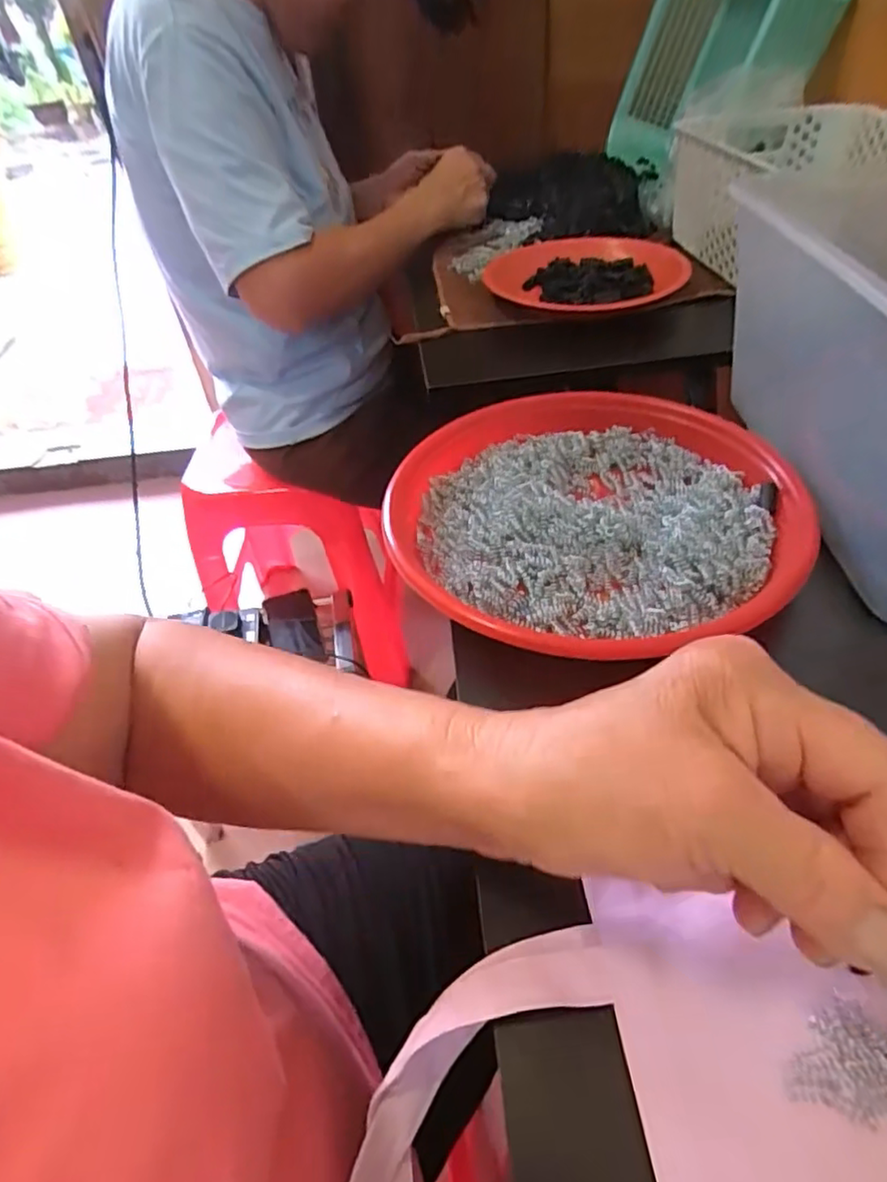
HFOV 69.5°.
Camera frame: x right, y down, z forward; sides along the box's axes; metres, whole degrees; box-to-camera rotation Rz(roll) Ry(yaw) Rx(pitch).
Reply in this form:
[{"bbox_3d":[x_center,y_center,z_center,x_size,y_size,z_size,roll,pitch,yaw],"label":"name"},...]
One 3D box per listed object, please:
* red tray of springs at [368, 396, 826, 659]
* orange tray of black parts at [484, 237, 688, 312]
[{"bbox_3d":[0.088,-0.052,0.387,0.237,0.026,0.218,-9,45,-5],"label":"red tray of springs"},{"bbox_3d":[0.140,-0.322,0.652,0.186,0.025,0.184,19,50,24],"label":"orange tray of black parts"}]

